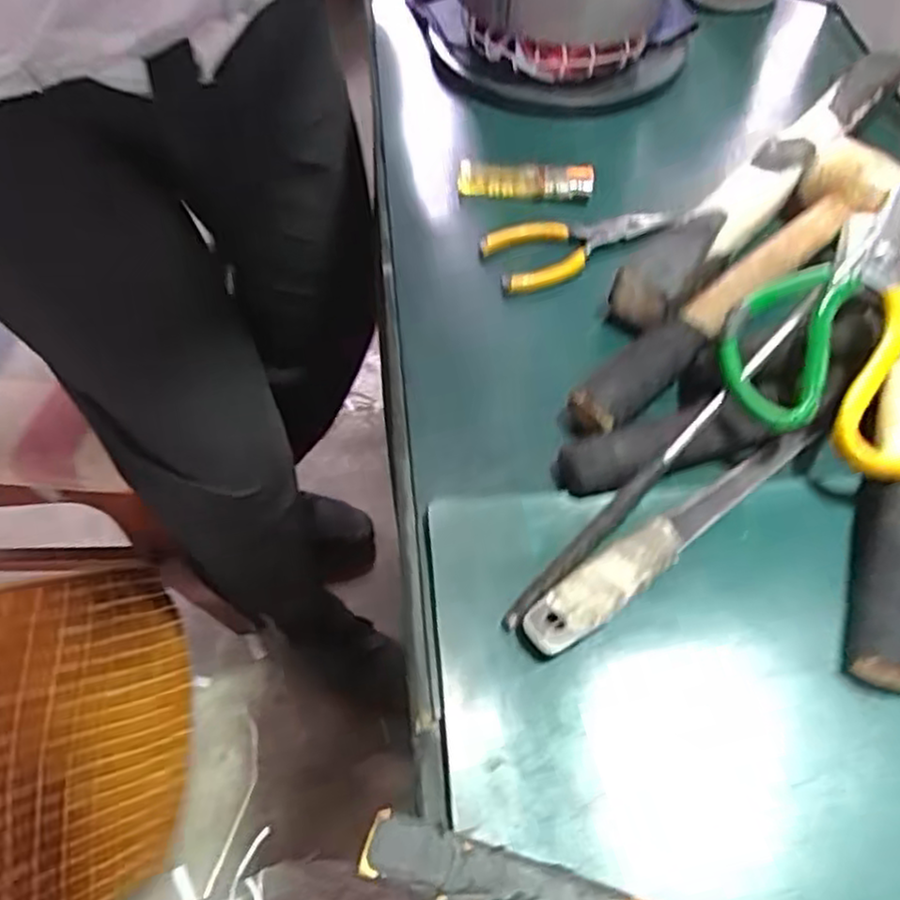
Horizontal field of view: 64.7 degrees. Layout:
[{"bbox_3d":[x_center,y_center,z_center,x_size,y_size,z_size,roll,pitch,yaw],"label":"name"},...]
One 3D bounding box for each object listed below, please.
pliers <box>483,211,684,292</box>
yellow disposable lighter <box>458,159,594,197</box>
[{"bbox_3d":[0.079,-0.122,0.423,0.116,0.018,0.035,-13,57,-8],"label":"pliers"},{"bbox_3d":[0.048,-0.173,0.456,0.084,0.015,0.017,7,56,5],"label":"yellow disposable lighter"}]

